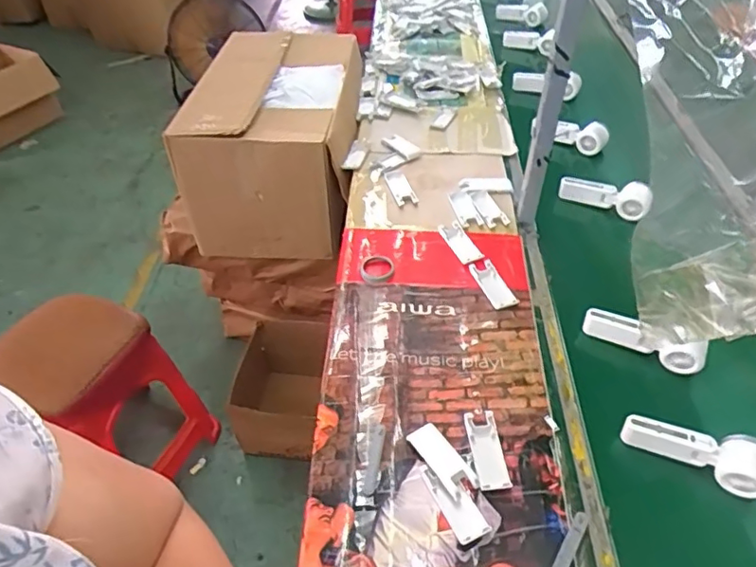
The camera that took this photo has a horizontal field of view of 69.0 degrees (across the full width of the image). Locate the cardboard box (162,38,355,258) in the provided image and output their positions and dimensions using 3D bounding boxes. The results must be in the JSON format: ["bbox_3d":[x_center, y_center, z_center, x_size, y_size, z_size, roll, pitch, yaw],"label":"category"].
[{"bbox_3d":[-0.245,-0.357,1.396,0.392,0.347,0.523,3,45,5],"label":"cardboard box"}]

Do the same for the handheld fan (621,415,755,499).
[{"bbox_3d":[0.403,0.211,0.698,0.168,0.043,0.063,18,48,19],"label":"handheld fan"}]

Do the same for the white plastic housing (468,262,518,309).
[{"bbox_3d":[0.190,0.001,0.910,0.047,0.011,0.103,-17,47,-14],"label":"white plastic housing"}]

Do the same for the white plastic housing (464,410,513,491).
[{"bbox_3d":[0.140,0.213,0.709,0.041,0.014,0.103,-6,45,-4],"label":"white plastic housing"}]

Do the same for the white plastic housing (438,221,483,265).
[{"bbox_3d":[0.148,-0.073,0.986,0.042,0.017,0.101,-16,47,-13],"label":"white plastic housing"}]

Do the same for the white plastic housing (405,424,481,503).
[{"bbox_3d":[0.082,0.222,0.691,0.042,0.010,0.102,-25,50,-21],"label":"white plastic housing"}]

